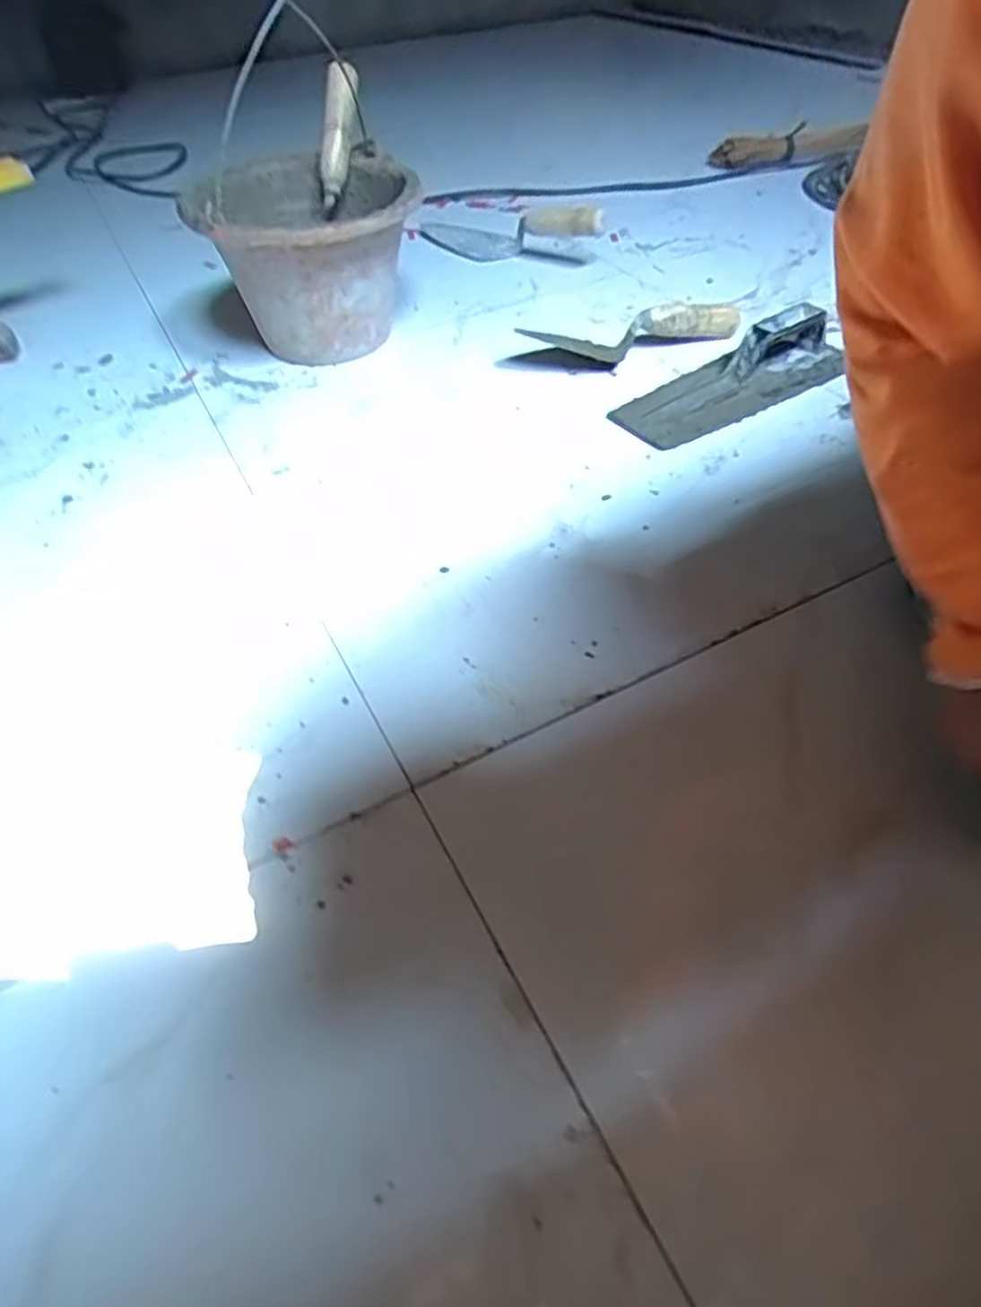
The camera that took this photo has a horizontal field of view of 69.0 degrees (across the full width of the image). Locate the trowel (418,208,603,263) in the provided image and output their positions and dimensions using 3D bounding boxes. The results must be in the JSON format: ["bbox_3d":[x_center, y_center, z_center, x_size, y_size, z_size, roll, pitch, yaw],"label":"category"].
[{"bbox_3d":[0.025,-0.609,1.034,0.315,0.058,0.083,21,51,40],"label":"trowel"}]

